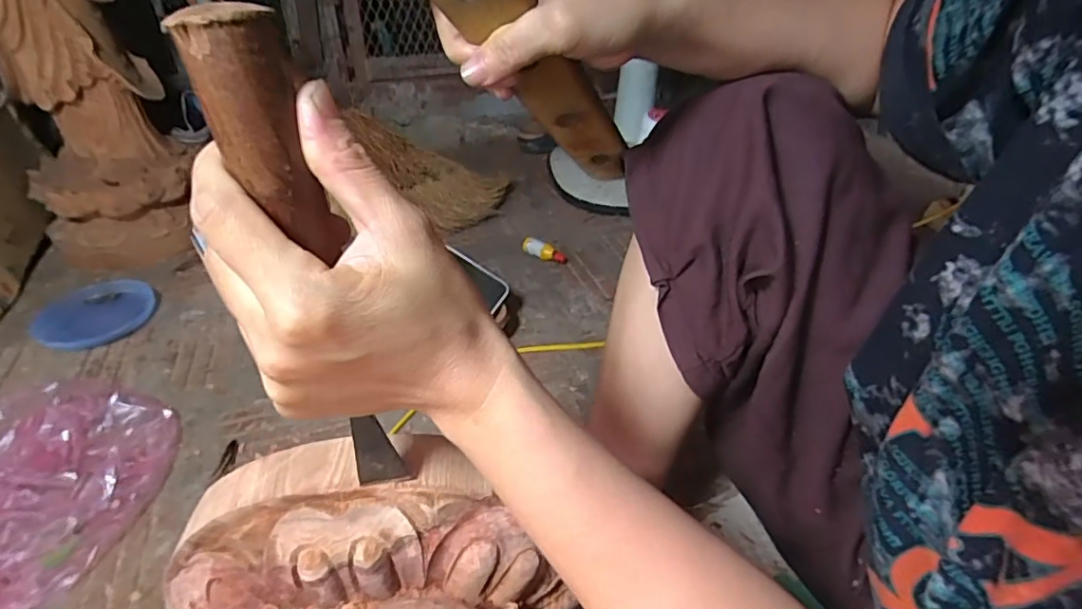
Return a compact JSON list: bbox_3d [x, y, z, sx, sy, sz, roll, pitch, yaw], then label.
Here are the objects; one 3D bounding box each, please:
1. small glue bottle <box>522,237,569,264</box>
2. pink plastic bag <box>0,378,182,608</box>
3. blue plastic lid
[{"bbox_3d":[0.004,-0.087,0.885,0.080,0.025,0.019,24,43,27],"label":"small glue bottle"},{"bbox_3d":[-0.479,0.161,0.518,0.216,0.076,0.240,29,46,31],"label":"pink plastic bag"},{"bbox_3d":[-0.613,0.017,0.763,0.134,0.024,0.131,1,38,-1],"label":"blue plastic lid"}]

